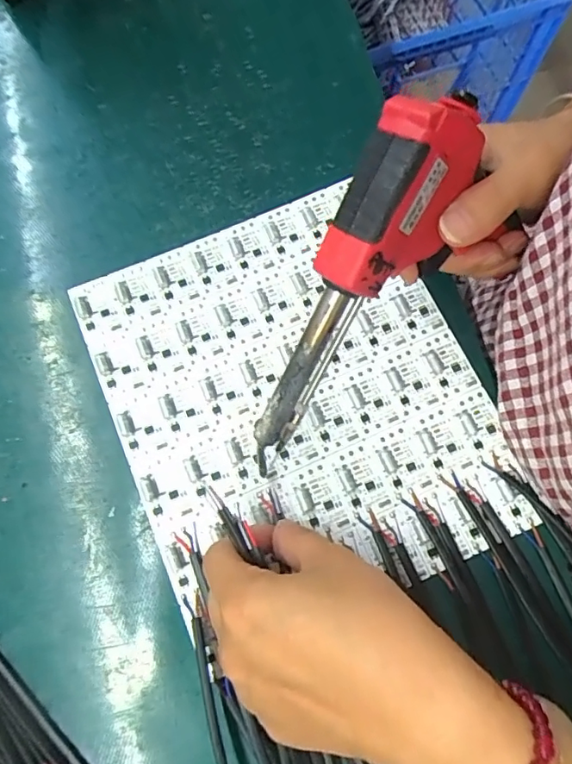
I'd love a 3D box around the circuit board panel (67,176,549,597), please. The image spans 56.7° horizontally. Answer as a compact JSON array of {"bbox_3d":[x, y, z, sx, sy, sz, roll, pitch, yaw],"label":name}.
[{"bbox_3d":[0.004,0.006,0.309,0.198,0.006,0.234,-23,74,-6],"label":"circuit board panel"}]

